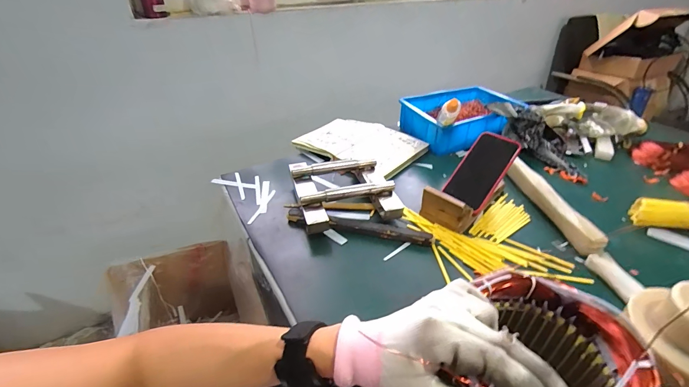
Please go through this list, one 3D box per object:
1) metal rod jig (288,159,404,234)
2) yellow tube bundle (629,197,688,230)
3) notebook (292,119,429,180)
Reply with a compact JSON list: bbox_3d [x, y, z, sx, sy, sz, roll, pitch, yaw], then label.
[{"bbox_3d":[0.000,-0.011,0.652,0.185,0.057,0.186,-11,37,-14],"label":"metal rod jig"},{"bbox_3d":[0.587,0.037,0.591,0.123,0.036,0.046,9,37,13],"label":"yellow tube bundle"},{"bbox_3d":[0.037,-0.129,0.848,0.286,0.025,0.208,26,43,32],"label":"notebook"}]

